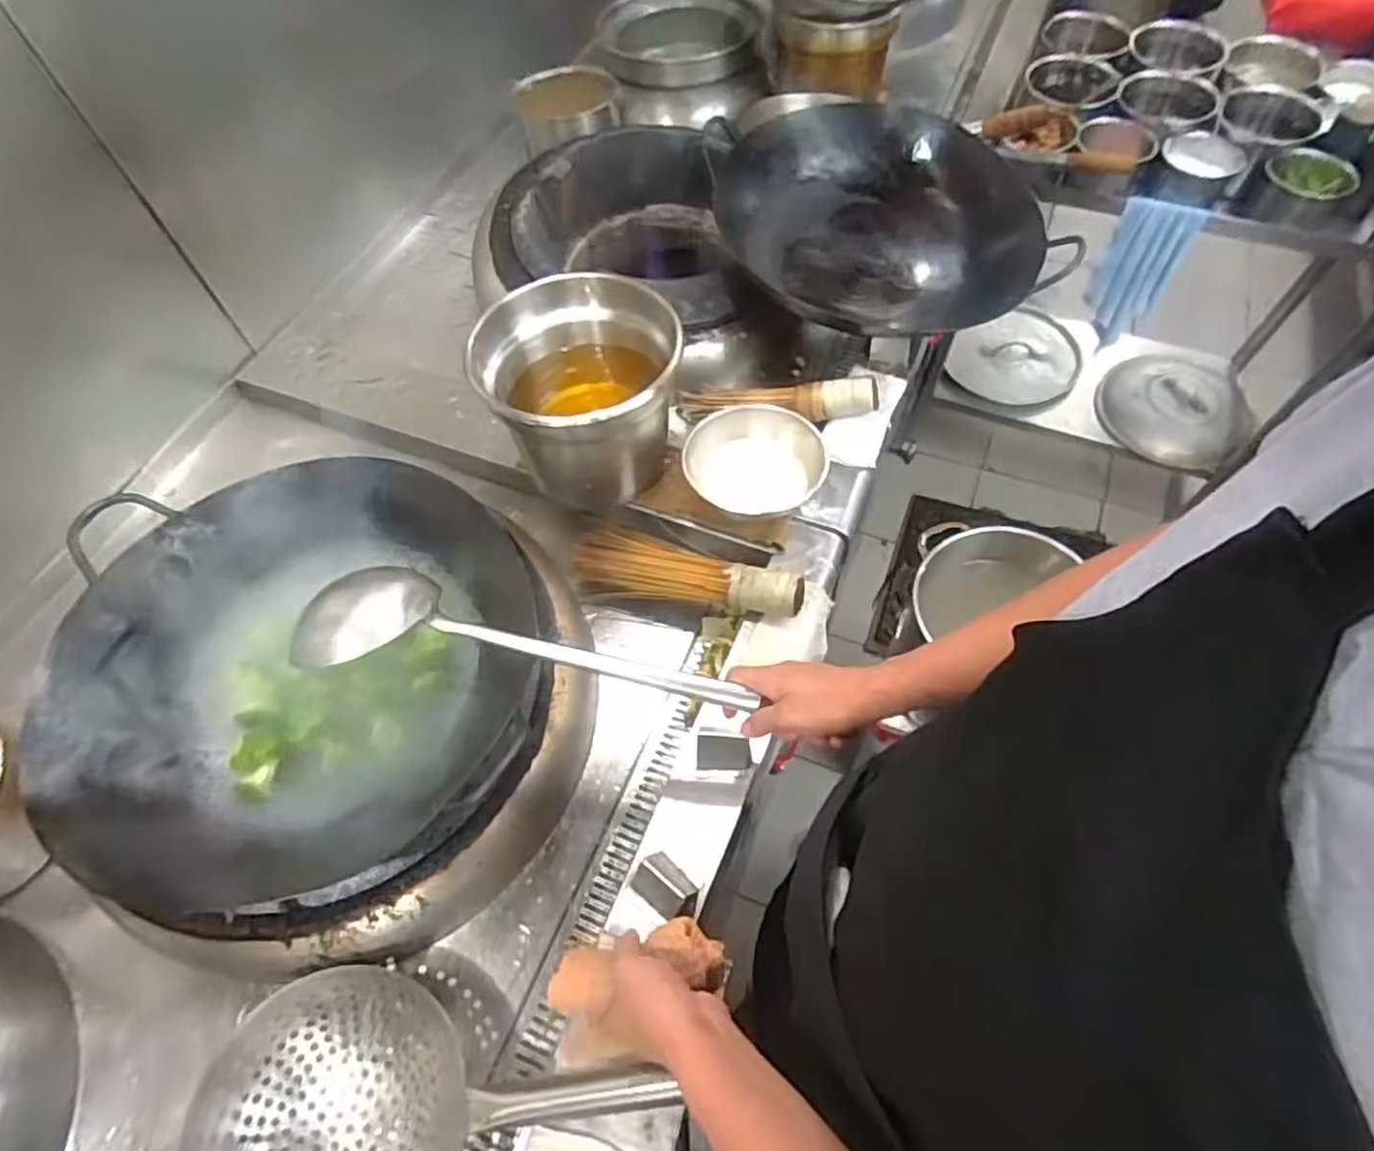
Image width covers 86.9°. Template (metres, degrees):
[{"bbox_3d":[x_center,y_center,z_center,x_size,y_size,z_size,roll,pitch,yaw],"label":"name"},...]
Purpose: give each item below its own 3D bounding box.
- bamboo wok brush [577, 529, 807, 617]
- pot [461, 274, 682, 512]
[{"bbox_3d":[-0.005,0.001,0.854,0.277,0.052,0.065,15,61,14],"label":"bamboo wok brush"},{"bbox_3d":[-0.119,-0.216,0.877,0.219,0.194,0.233,-2,58,4],"label":"pot"}]

